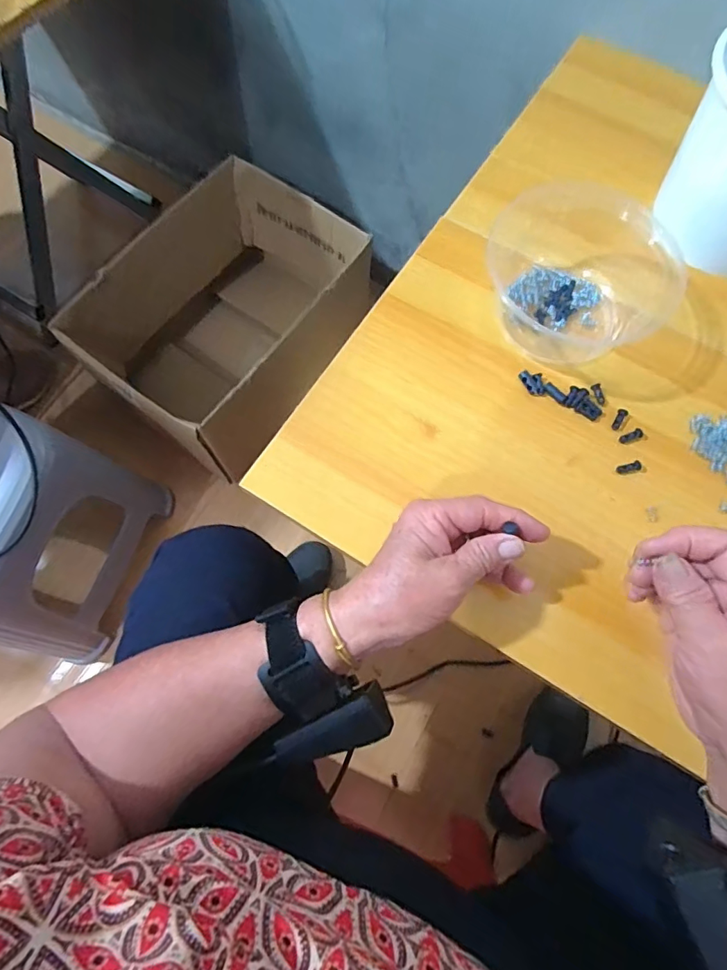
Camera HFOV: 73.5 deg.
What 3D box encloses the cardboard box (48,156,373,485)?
[{"bbox_3d":[-0.226,-0.283,0.845,0.323,0.196,0.450,31,73,8],"label":"cardboard box"}]

